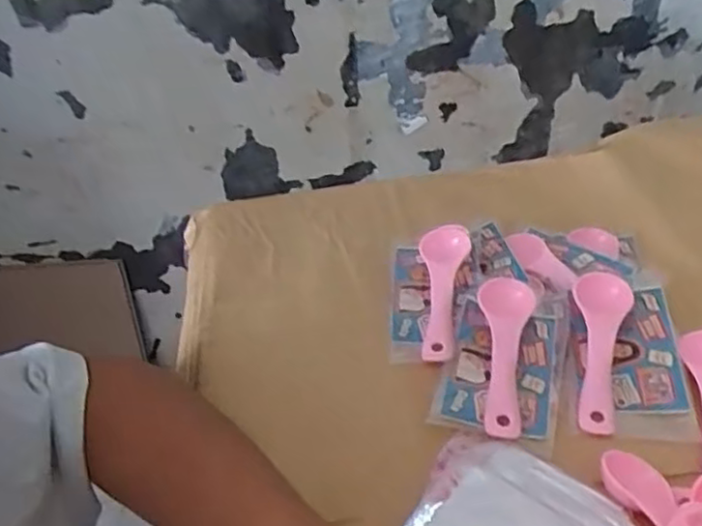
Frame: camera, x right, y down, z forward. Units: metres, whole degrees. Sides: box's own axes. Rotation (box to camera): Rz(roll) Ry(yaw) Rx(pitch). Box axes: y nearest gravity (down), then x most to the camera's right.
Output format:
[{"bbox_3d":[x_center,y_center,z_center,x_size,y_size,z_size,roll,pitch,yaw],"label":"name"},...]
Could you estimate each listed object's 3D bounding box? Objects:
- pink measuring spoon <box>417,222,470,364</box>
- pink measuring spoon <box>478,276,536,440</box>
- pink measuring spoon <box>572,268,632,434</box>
[{"bbox_3d":[0.063,0.017,0.453,0.034,0.025,0.113,3,39,8],"label":"pink measuring spoon"},{"bbox_3d":[0.093,0.055,0.400,0.032,0.010,0.110,4,51,10],"label":"pink measuring spoon"},{"bbox_3d":[0.153,0.054,0.405,0.031,0.012,0.110,7,57,13],"label":"pink measuring spoon"}]

